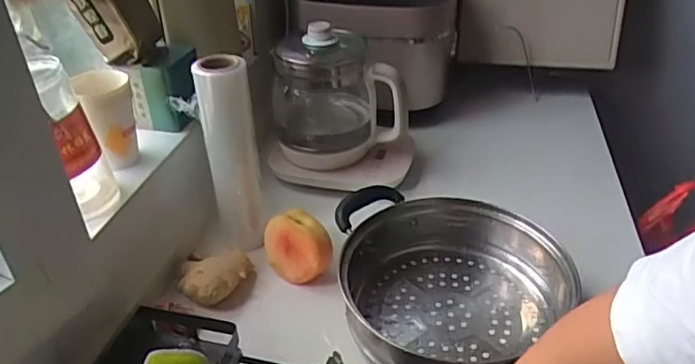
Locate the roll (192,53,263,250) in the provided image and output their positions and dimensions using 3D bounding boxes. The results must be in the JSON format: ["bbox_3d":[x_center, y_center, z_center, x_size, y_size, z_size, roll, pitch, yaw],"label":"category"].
[{"bbox_3d":[-0.140,-0.025,0.690,0.058,0.254,0.045,-9,34,-10],"label":"roll"}]

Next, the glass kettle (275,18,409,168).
[{"bbox_3d":[-0.009,-0.140,0.865,0.184,0.203,0.169,0,33,2],"label":"glass kettle"}]

